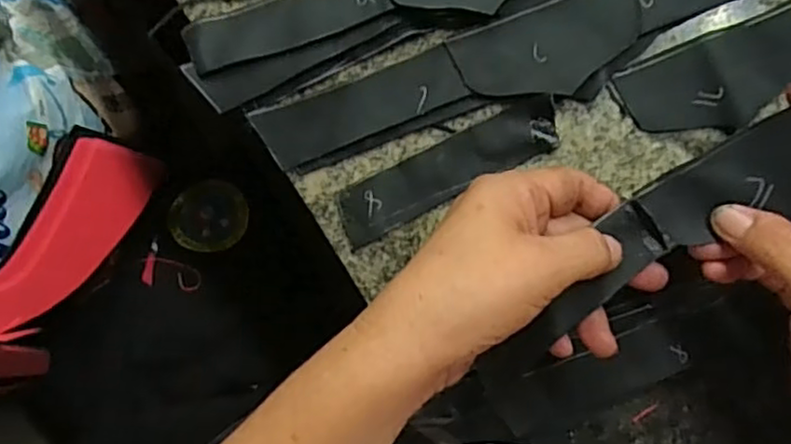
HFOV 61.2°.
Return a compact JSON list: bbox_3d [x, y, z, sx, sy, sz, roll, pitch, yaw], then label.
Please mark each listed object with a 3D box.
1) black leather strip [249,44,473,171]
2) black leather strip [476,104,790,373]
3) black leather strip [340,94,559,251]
[{"bbox_3d":[-0.018,-0.058,0.336,0.102,0.007,0.031,-20,91,6],"label":"black leather strip"},{"bbox_3d":[0.121,0.006,0.290,0.200,0.016,0.041,-38,89,17],"label":"black leather strip"},{"bbox_3d":[0.026,-0.026,0.335,0.117,0.005,0.027,-27,90,6],"label":"black leather strip"}]

